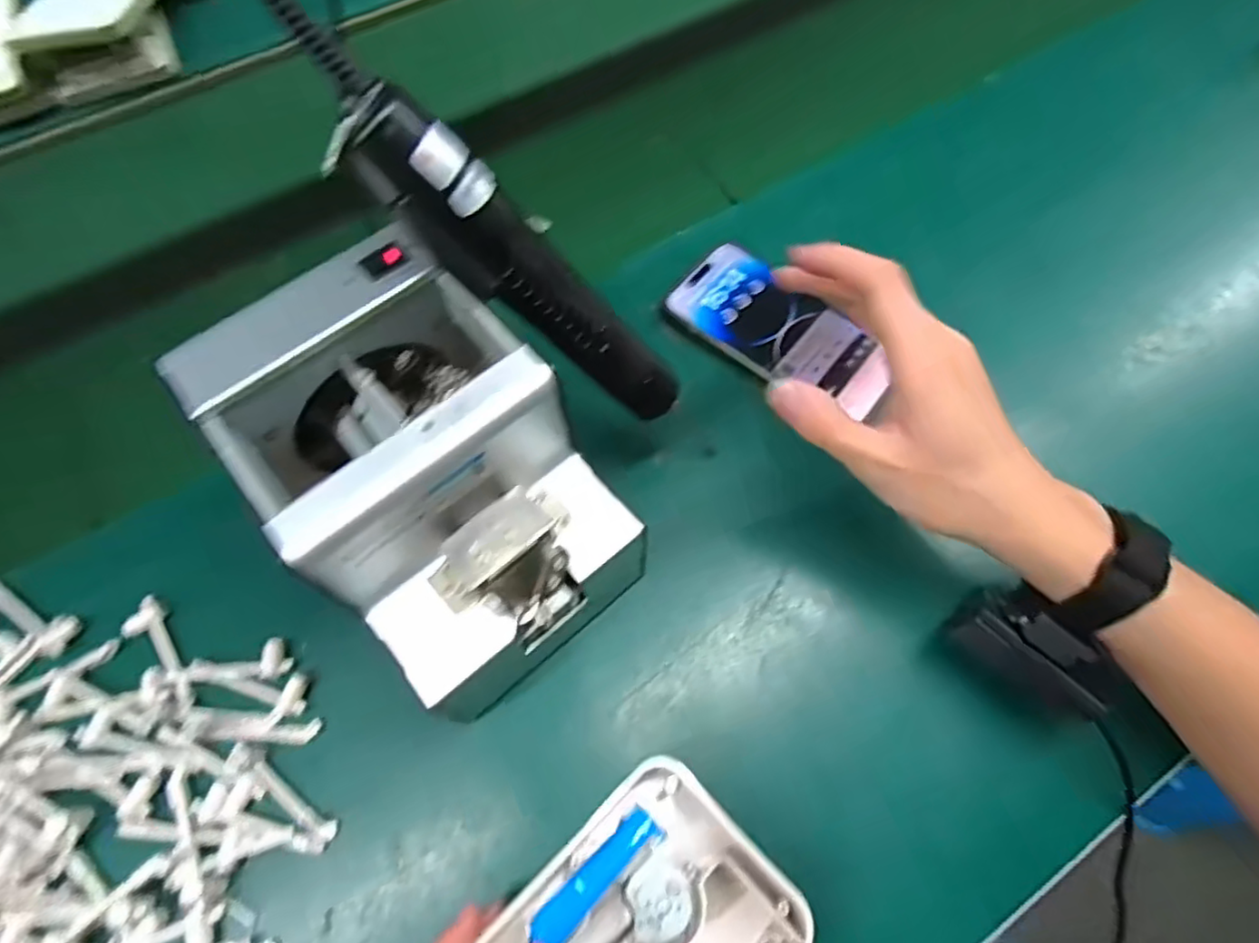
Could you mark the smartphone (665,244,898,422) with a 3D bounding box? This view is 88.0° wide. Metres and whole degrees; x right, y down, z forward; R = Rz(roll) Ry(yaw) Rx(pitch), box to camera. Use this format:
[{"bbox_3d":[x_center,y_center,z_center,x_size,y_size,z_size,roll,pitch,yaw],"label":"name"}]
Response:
[{"bbox_3d":[0.102,-0.097,0.441,0.155,0.011,0.078,36,71,15],"label":"smartphone"}]

